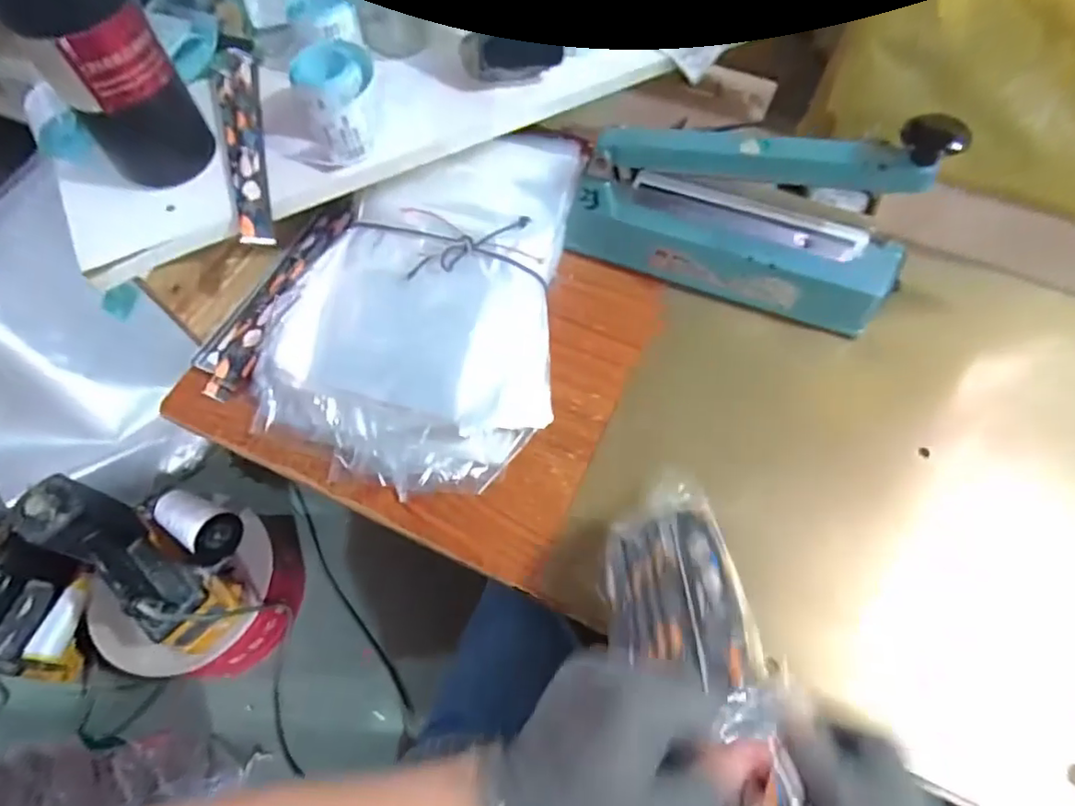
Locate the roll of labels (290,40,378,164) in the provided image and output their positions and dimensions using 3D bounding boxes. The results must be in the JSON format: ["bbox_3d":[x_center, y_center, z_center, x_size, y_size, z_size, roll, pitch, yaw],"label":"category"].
[{"bbox_3d":[-0.166,-0.256,0.495,0.067,0.058,0.083,-24,66,-12],"label":"roll of labels"}]

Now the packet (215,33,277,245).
[{"bbox_3d":[-0.261,-0.240,0.510,0.032,0.014,0.257,-14,64,-7],"label":"packet"}]

